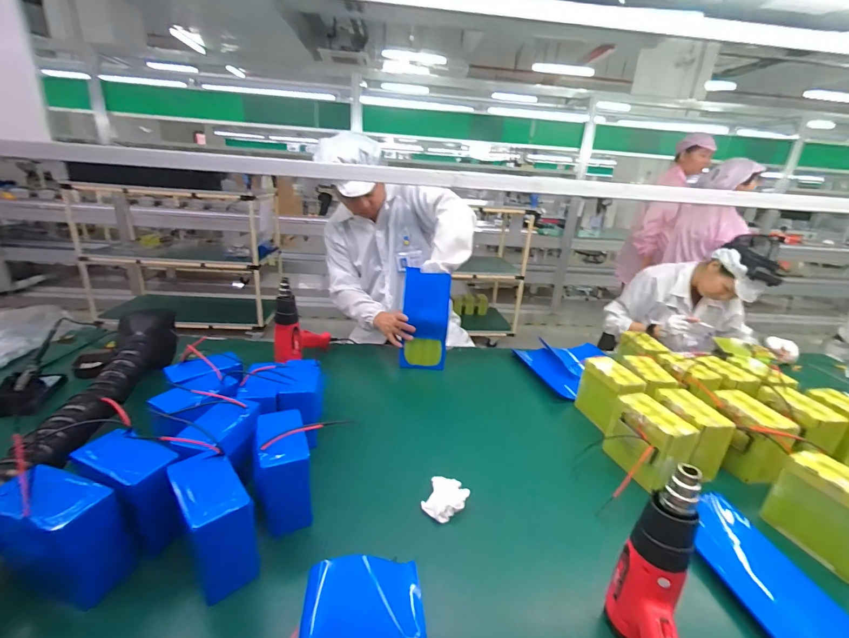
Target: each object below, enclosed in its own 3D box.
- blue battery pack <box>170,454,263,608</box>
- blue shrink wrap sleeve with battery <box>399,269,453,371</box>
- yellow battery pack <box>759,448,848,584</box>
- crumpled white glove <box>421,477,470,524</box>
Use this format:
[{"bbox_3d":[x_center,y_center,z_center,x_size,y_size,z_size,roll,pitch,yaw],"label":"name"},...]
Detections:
[{"bbox_3d":[-0.312,0.299,0.558,0.142,0.139,0.081,23,28,40],"label":"blue battery pack"},{"bbox_3d":[0.004,0.009,1.125,0.134,0.297,0.029,3,12,-8],"label":"blue shrink wrap sleeve with battery"},{"bbox_3d":[0.692,0.325,0.642,0.071,0.139,0.146,-4,23,-21],"label":"yellow battery pack"},{"bbox_3d":[0.037,0.332,0.698,0.073,0.030,0.078,14,23,23],"label":"crumpled white glove"}]

